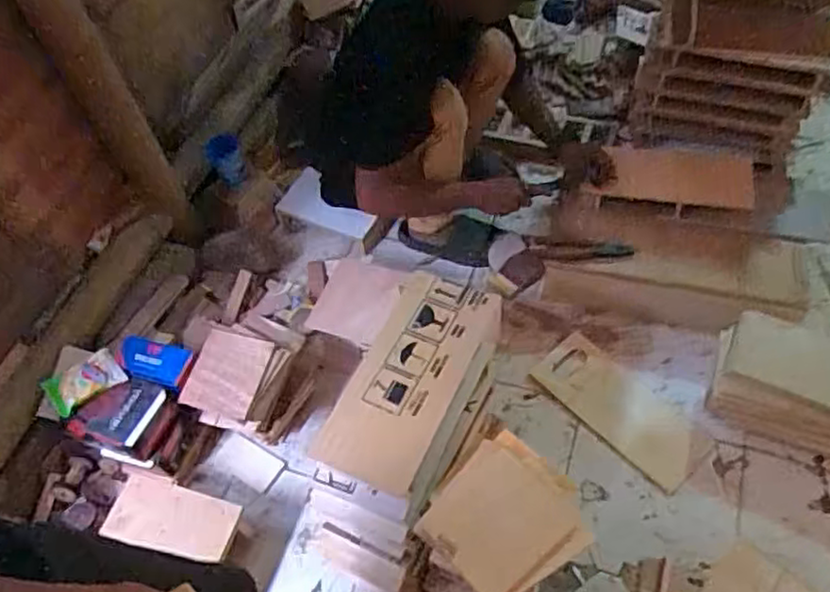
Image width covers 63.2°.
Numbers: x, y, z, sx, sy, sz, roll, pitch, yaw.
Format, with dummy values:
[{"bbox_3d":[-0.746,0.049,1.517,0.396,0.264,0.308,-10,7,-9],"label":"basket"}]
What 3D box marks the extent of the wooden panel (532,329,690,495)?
[{"bbox_3d":[0.411,0.220,1.354,0.154,0.016,0.334,-42,65,-19],"label":"wooden panel"}]

